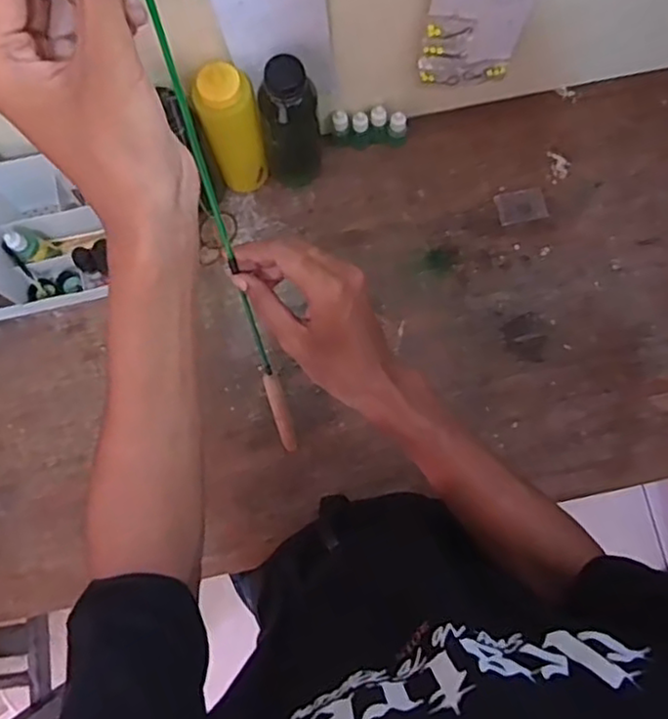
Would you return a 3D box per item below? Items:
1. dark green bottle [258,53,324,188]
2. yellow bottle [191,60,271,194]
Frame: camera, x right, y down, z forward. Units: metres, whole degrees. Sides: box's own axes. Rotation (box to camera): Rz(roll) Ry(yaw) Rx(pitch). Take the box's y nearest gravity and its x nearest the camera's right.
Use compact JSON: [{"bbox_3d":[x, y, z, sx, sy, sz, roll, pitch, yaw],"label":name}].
[{"bbox_3d":[-0.048,-0.256,0.742,0.066,0.189,0.053,-5,78,0],"label":"dark green bottle"},{"bbox_3d":[-0.110,-0.249,0.743,0.060,0.192,0.054,-13,79,-2],"label":"yellow bottle"}]

